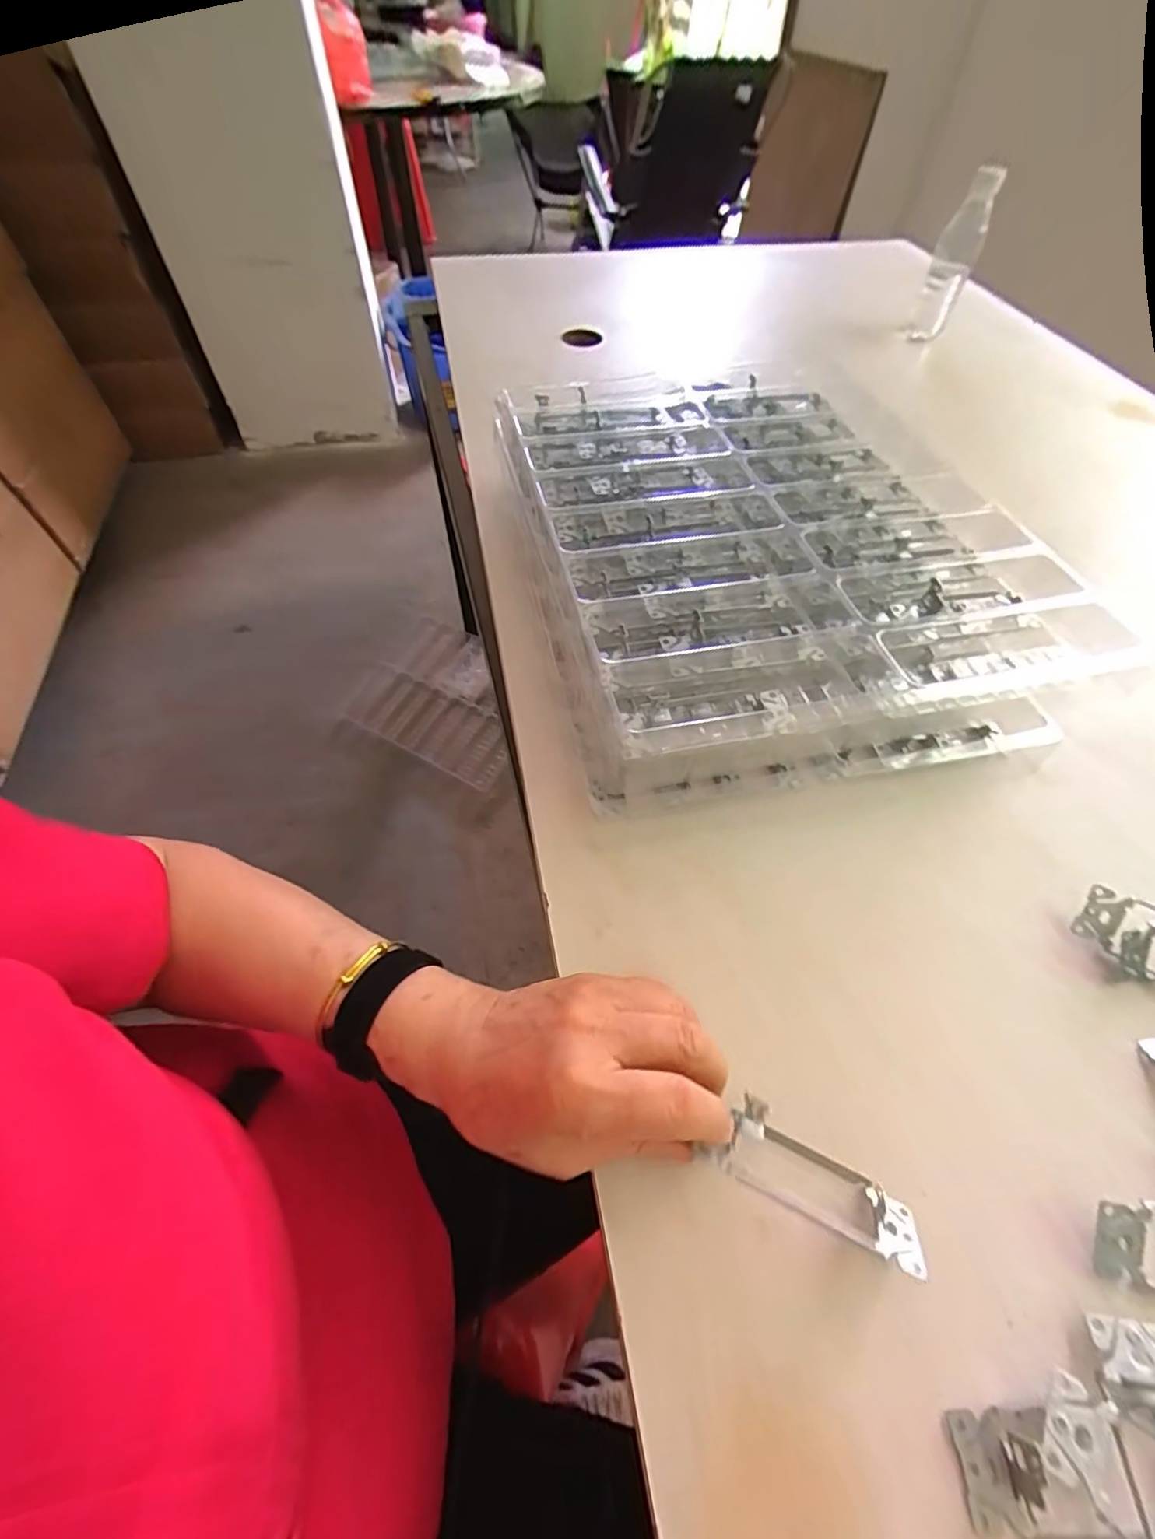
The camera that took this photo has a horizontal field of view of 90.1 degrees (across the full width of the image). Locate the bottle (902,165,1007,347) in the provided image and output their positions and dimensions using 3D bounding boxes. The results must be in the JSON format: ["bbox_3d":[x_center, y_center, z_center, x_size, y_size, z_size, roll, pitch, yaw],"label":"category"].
[{"bbox_3d":[0.505,-0.682,0.782,0.055,0.186,0.062,24,59,15],"label":"bottle"}]

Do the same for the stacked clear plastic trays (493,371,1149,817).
[{"bbox_3d":[0.139,-0.173,0.472,0.339,0.102,0.408,-10,57,-7],"label":"stacked clear plastic trays"}]

